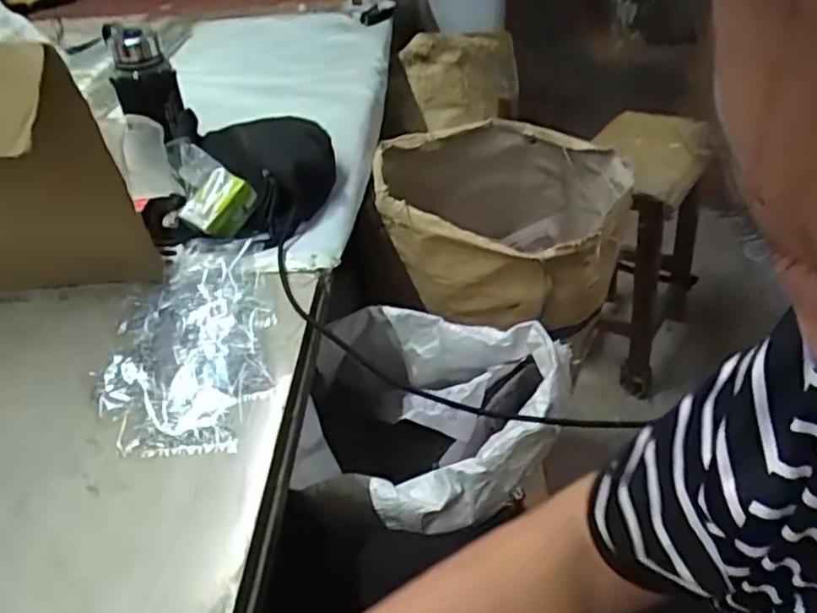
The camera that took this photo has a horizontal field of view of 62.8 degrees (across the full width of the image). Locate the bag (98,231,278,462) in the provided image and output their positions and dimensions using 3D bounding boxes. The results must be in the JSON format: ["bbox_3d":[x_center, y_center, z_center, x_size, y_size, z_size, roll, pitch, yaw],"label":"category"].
[{"bbox_3d":[-0.199,0.022,0.611,0.138,0.021,0.278,-10,38,-4],"label":"bag"}]

